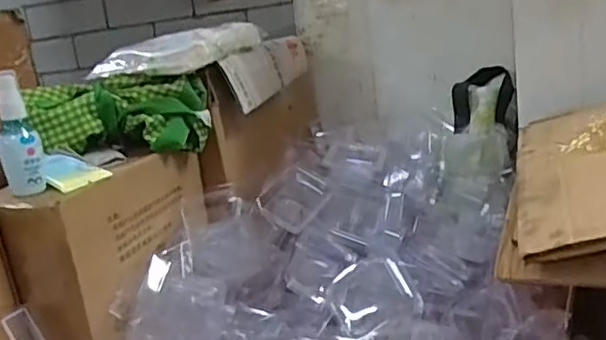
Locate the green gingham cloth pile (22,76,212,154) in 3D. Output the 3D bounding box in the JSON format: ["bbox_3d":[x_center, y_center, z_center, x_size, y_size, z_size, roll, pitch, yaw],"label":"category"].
[{"bbox_3d":[-0.221,-0.063,0.742,0.208,0.086,0.080,-9,14,-5],"label":"green gingham cloth pile"}]

